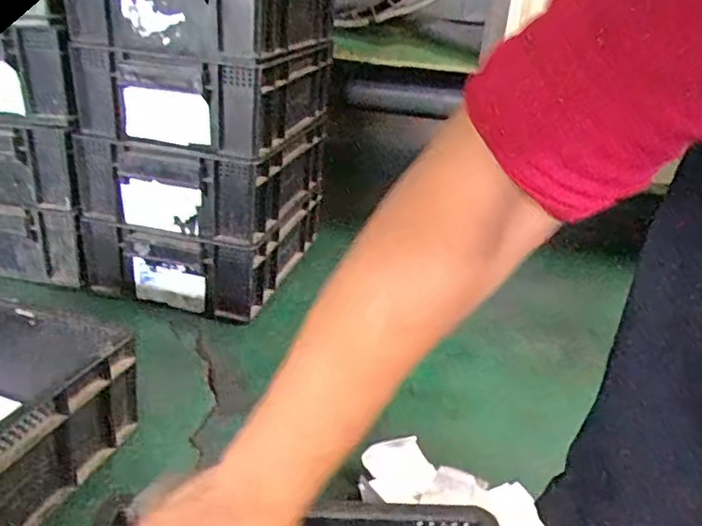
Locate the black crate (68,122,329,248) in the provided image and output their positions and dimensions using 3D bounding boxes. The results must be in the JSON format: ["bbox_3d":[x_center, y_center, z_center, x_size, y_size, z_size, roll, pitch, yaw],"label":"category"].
[{"bbox_3d":[-0.193,-0.140,0.883,0.231,0.114,0.316,10,24,12],"label":"black crate"}]

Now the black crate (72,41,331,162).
[{"bbox_3d":[-0.175,-0.232,0.827,0.228,0.110,0.297,12,25,16],"label":"black crate"}]

